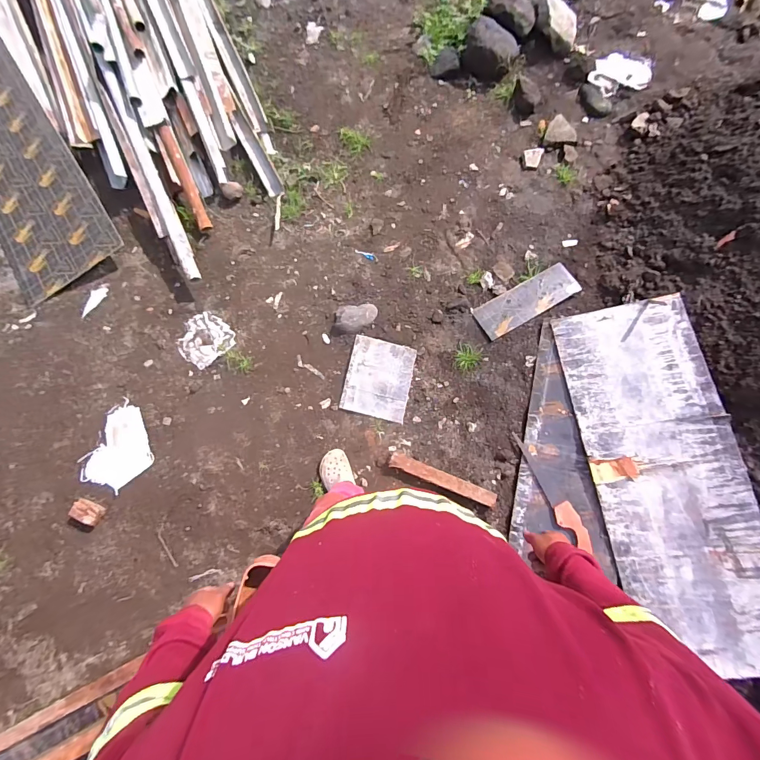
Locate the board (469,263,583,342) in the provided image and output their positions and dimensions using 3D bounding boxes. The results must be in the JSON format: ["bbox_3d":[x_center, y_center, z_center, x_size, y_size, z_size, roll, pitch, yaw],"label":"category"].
[{"bbox_3d":[0.615,-0.333,1.582,0.449,0.018,0.158,-28,73,1],"label":"board"}]

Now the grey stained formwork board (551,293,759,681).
[{"bbox_3d":[0.967,0.301,1.288,0.439,0.032,1.179,-14,75,22],"label":"grey stained formwork board"}]

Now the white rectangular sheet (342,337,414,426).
[{"bbox_3d":[-0.001,-0.005,1.492,0.255,0.021,0.302,14,79,-9],"label":"white rectangular sheet"}]

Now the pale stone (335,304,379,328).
[{"bbox_3d":[-0.091,-0.256,1.506,0.177,0.055,0.093,-14,76,-5],"label":"pale stone"}]

